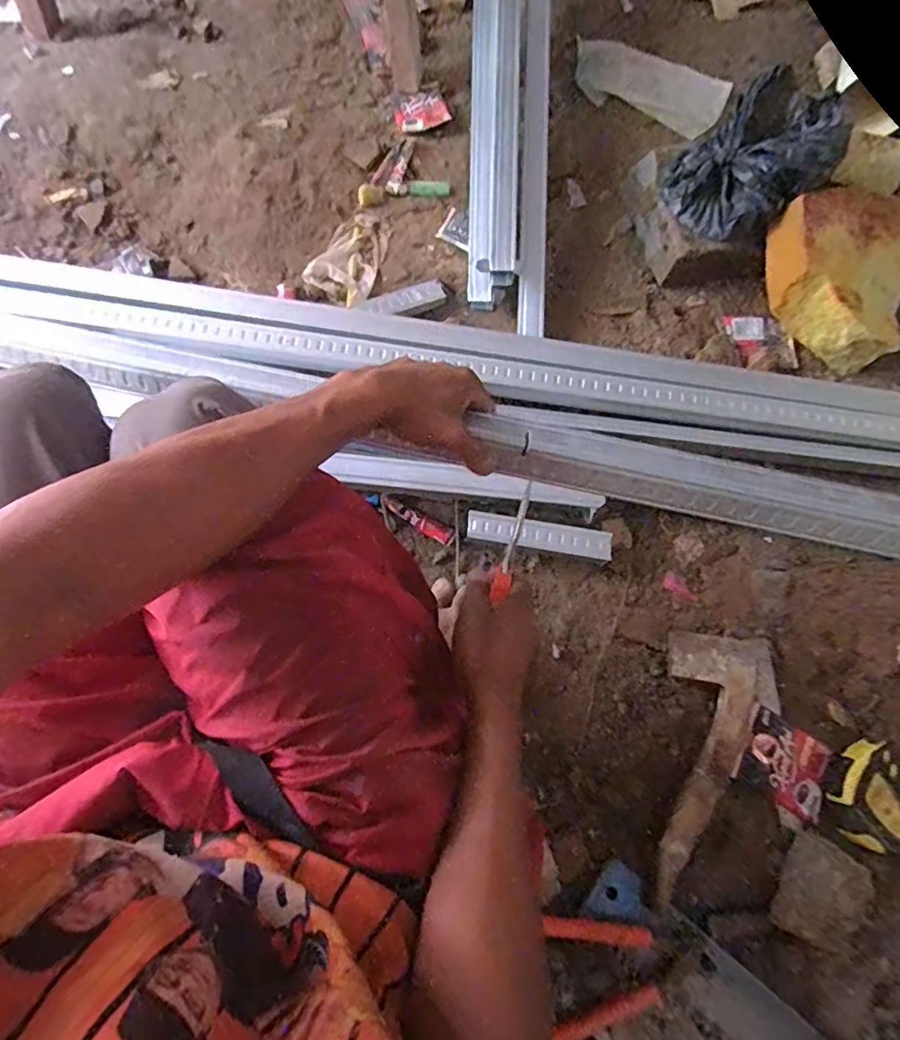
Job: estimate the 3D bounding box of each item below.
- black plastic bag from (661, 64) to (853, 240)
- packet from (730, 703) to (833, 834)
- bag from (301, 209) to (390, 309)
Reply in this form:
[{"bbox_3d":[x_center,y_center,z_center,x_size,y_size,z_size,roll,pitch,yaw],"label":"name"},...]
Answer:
[{"bbox_3d":[0.417,-0.494,0.786,0.188,0.107,0.167,-34,77,-12],"label":"black plastic bag"},{"bbox_3d":[0.376,0.278,0.643,0.107,0.026,0.099,34,74,8],"label":"packet"},{"bbox_3d":[-0.143,-0.405,0.874,0.101,0.019,0.166,28,73,6],"label":"bag"}]

